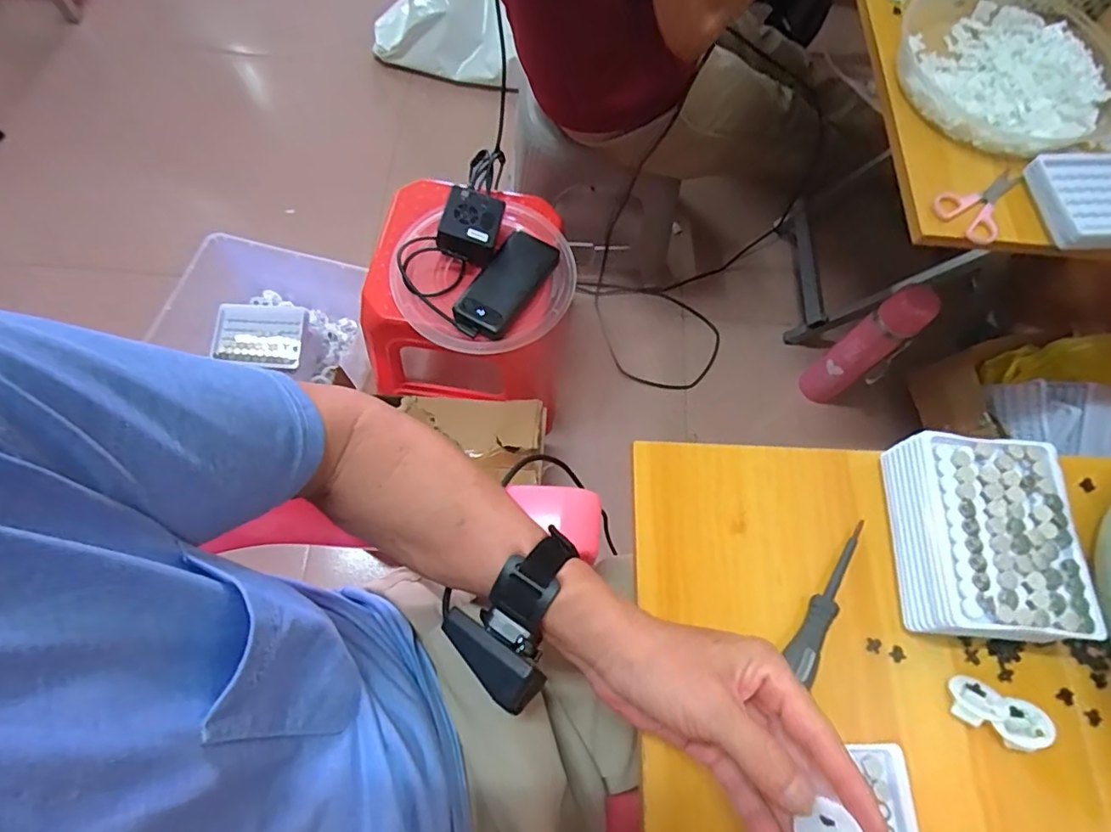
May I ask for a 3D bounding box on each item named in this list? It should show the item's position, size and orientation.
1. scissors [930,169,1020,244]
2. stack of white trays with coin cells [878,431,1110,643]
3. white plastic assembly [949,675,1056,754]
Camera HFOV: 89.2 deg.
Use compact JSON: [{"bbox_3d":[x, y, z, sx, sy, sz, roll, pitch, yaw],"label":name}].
[{"bbox_3d":[0.411,-0.207,0.541,0.095,0.014,0.062,-39,73,-18],"label":"scissors"},{"bbox_3d":[0.293,0.086,0.397,0.107,0.062,0.131,5,66,-1],"label":"stack of white trays with coin cells"},{"bbox_3d":[0.291,0.197,0.372,0.055,0.021,0.031,23,66,7],"label":"white plastic assembly"}]

